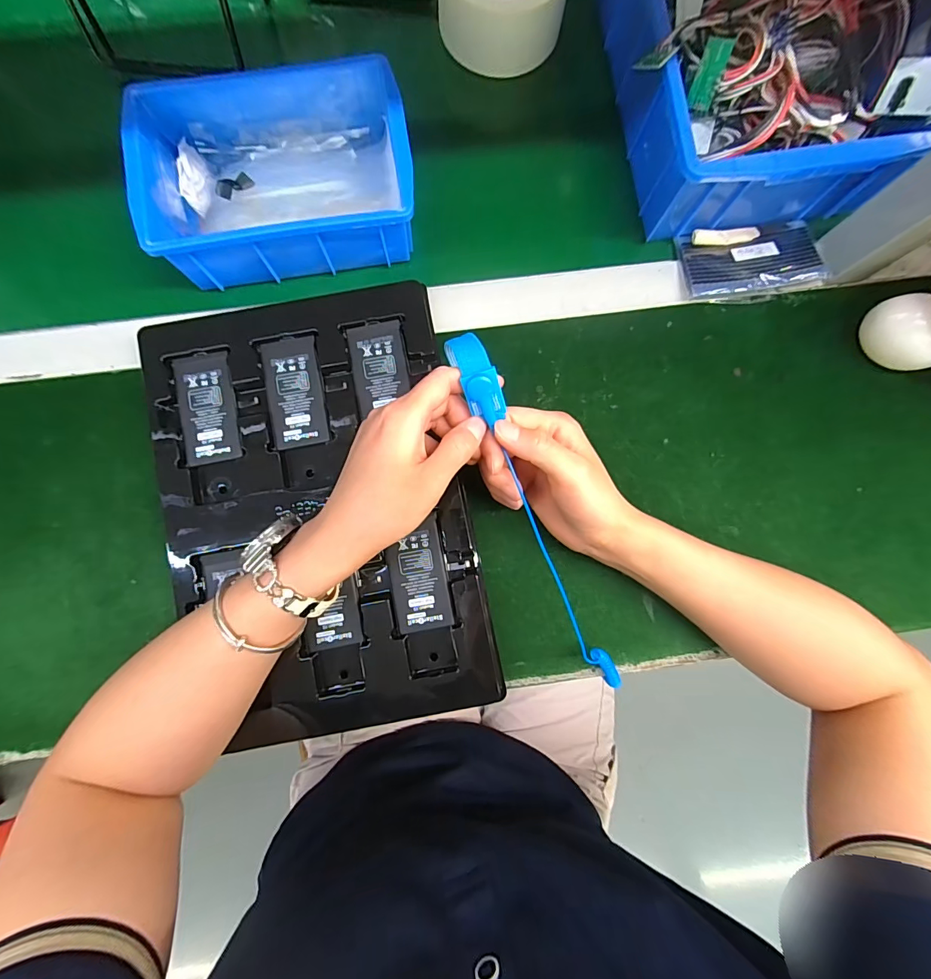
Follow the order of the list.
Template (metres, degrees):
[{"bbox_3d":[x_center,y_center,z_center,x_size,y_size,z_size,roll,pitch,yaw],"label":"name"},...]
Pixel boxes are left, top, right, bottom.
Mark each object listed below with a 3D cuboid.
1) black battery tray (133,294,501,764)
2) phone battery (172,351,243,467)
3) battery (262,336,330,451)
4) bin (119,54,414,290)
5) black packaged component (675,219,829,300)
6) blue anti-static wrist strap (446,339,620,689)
[{"bbox_3d":[-0.114,0.015,0.335,0.225,0.028,0.327,-11,85,-2],"label":"black battery tray"},{"bbox_3d":[-0.203,-0.064,0.332,0.043,0.004,0.085,-10,85,-2],"label":"phone battery"},{"bbox_3d":[-0.134,-0.077,0.334,0.042,0.004,0.086,-10,85,-2],"label":"battery"},{"bbox_3d":[-0.147,-0.254,0.341,0.201,0.062,0.145,-10,85,-2],"label":"bin"},{"bbox_3d":[0.247,-0.198,0.365,0.116,0.020,0.061,-9,85,-2],"label":"black packaged component"},{"bbox_3d":[0.055,0.032,0.296,0.023,0.028,0.291,-25,102,-3],"label":"blue anti-static wrist strap"}]

